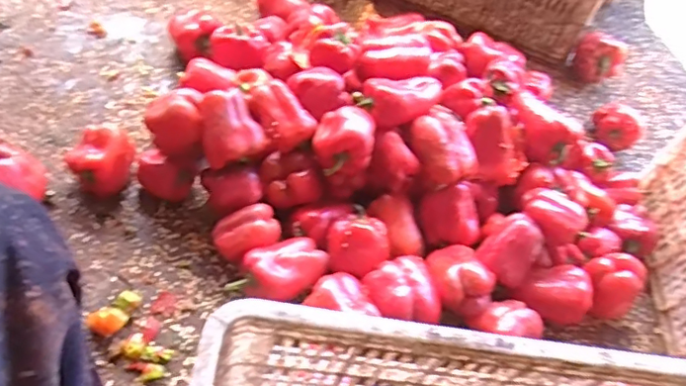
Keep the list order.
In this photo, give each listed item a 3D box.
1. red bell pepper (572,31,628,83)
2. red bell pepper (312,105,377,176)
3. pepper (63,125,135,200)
[{"bbox_3d":[0.528,-0.278,1.171,0.100,0.091,0.081,33,53,11],"label":"red bell pepper"},{"bbox_3d":[0.001,-0.076,0.802,0.080,0.067,0.074,4,53,-11],"label":"red bell pepper"},{"bbox_3d":[-0.356,-0.044,0.835,0.095,0.082,0.089,-16,60,-25],"label":"pepper"}]

